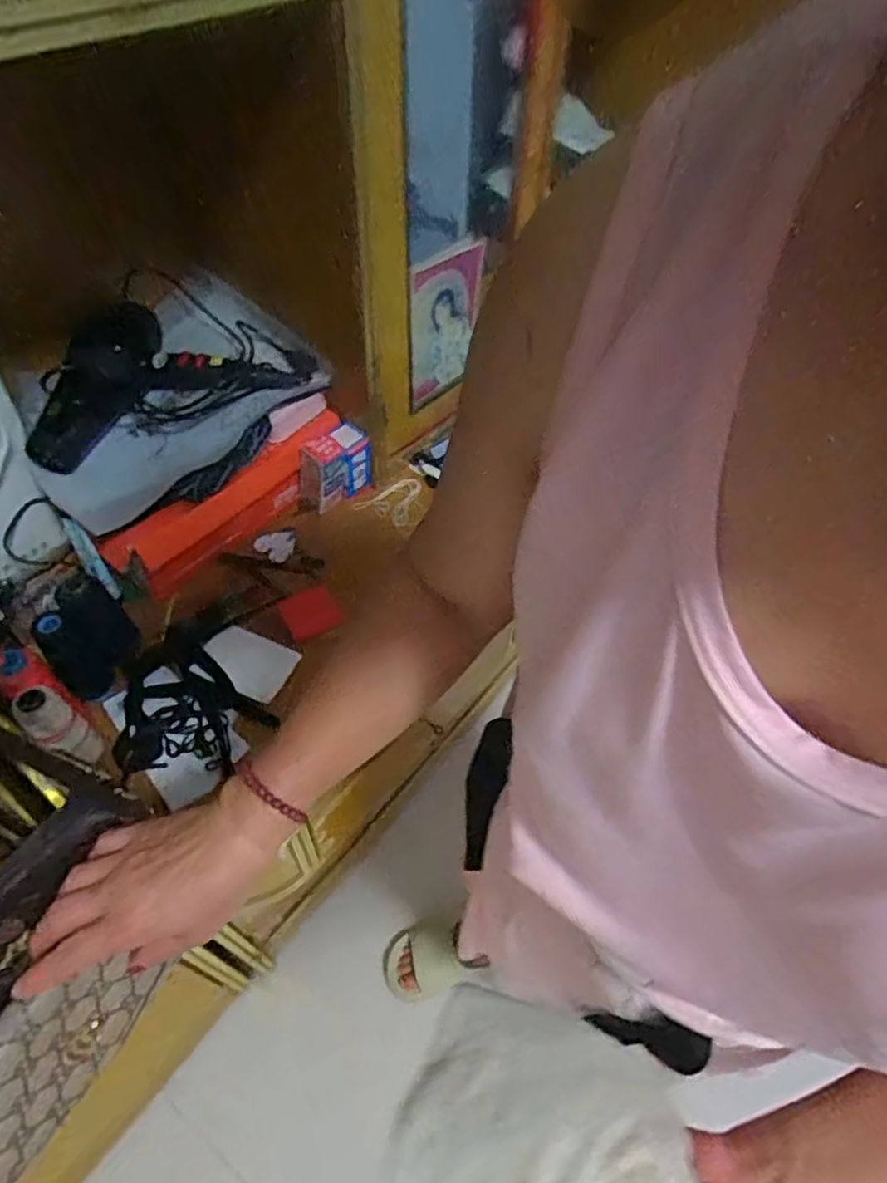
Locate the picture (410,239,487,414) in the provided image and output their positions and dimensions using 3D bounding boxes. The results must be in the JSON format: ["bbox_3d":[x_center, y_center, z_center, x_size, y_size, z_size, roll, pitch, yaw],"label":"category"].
[{"bbox_3d":[0.003,-0.352,0.849,0.121,0.194,0.011,-37,62,-26],"label":"picture"}]

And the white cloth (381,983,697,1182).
[{"bbox_3d":[0.039,0.288,0.313,0.126,0.046,0.150,22,55,15],"label":"white cloth"}]

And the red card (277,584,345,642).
[{"bbox_3d":[-0.160,0.024,0.775,0.062,0.004,0.064,-25,57,-19],"label":"red card"}]

